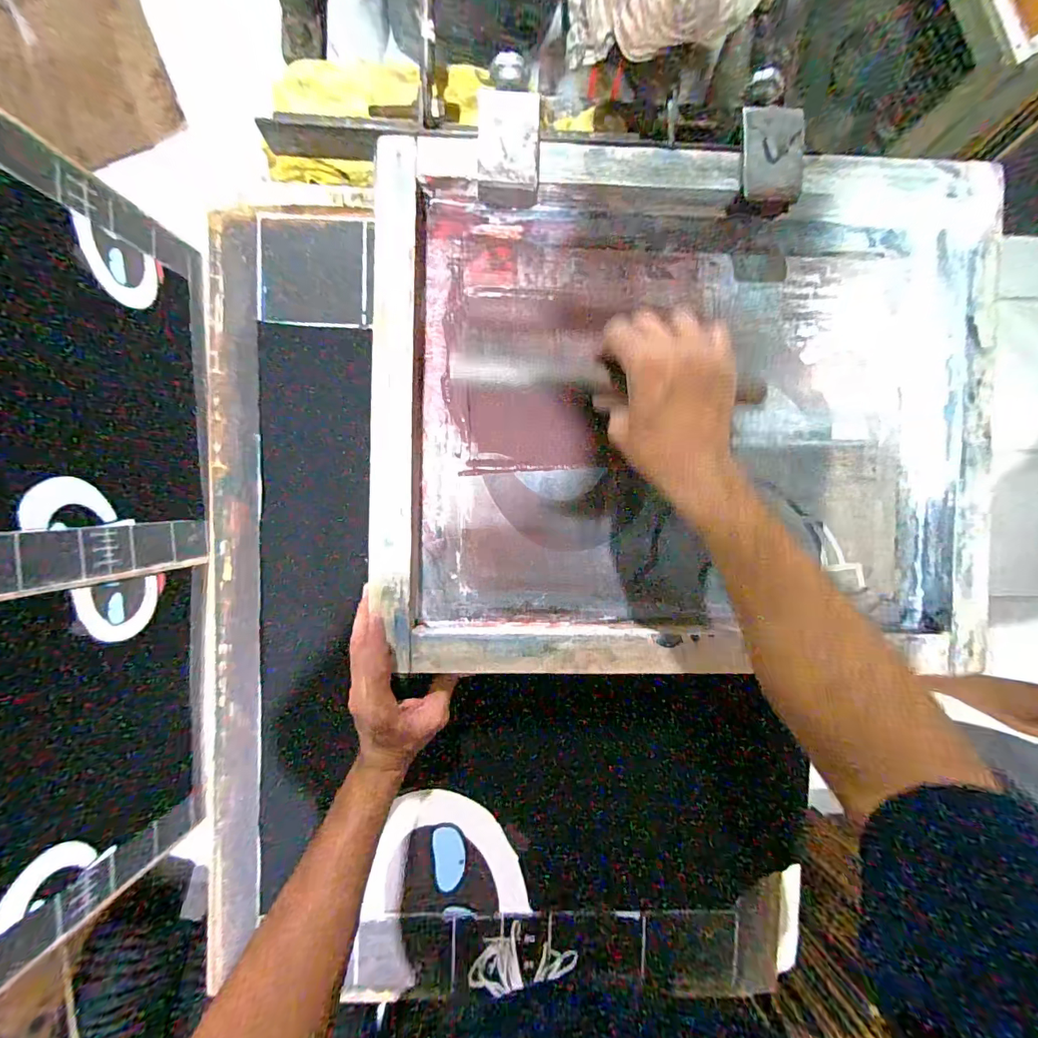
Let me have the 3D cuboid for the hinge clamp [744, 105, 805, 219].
[{"bbox_3d":[0.223,-0.317,0.399,0.052,0.020,0.081,-4,92,-1],"label":"hinge clamp"}]

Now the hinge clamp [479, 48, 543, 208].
[{"bbox_3d":[-0.008,-0.346,0.403,0.054,0.041,0.120,2,92,-1],"label":"hinge clamp"}]

